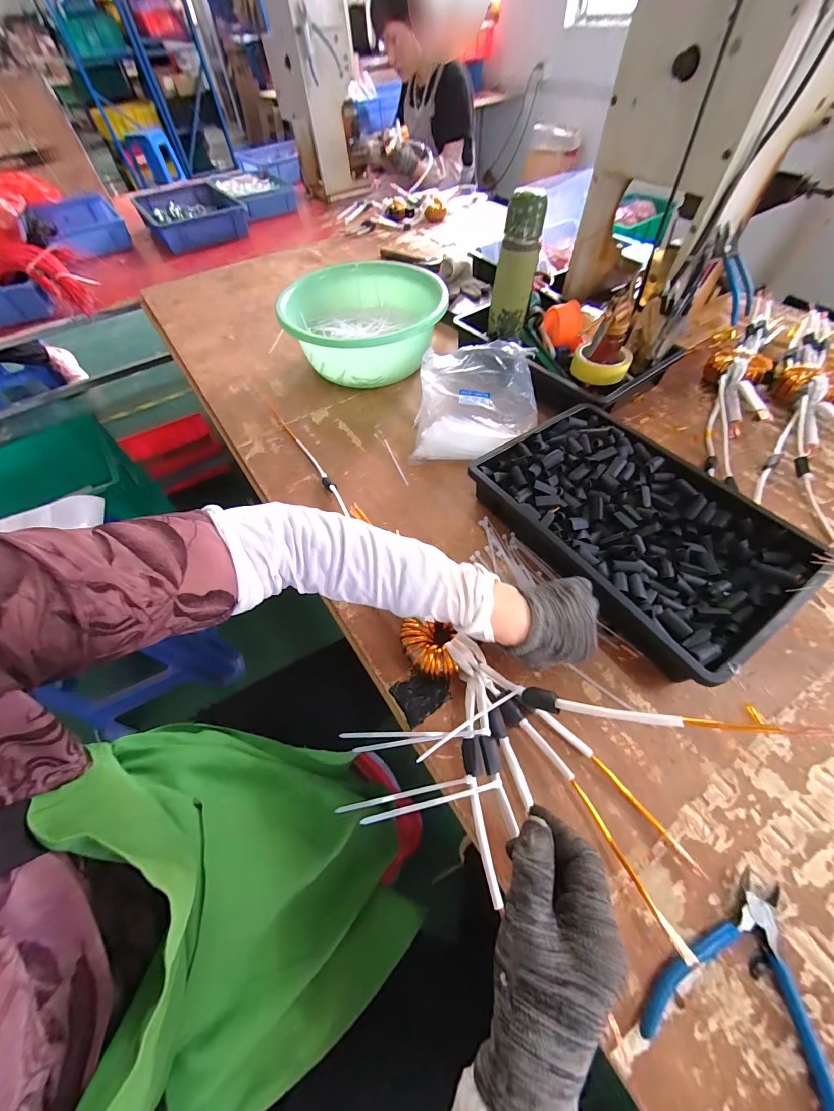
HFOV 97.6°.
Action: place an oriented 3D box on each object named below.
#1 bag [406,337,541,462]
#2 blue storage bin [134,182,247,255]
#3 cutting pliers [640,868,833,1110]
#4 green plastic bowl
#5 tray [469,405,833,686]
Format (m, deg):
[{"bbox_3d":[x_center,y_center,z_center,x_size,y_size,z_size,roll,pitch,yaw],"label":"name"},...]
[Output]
[{"bbox_3d":[0.101,-0.266,0.630,0.204,0.078,0.223,2,56,4],"label":"bag"},{"bbox_3d":[-0.789,-1.178,1.272,0.293,0.088,0.434,-28,60,-15],"label":"blue storage bin"},{"bbox_3d":[0.250,0.319,0.271,0.120,0.012,0.136,29,62,20],"label":"cutting pliers"},{"bbox_3d":[-0.098,-0.447,0.723,0.291,0.124,0.299,-1,56,2],"label":"green plastic bowl"},{"bbox_3d":[0.271,-0.044,0.481,0.252,0.065,0.368,-32,61,-17],"label":"tray"}]

